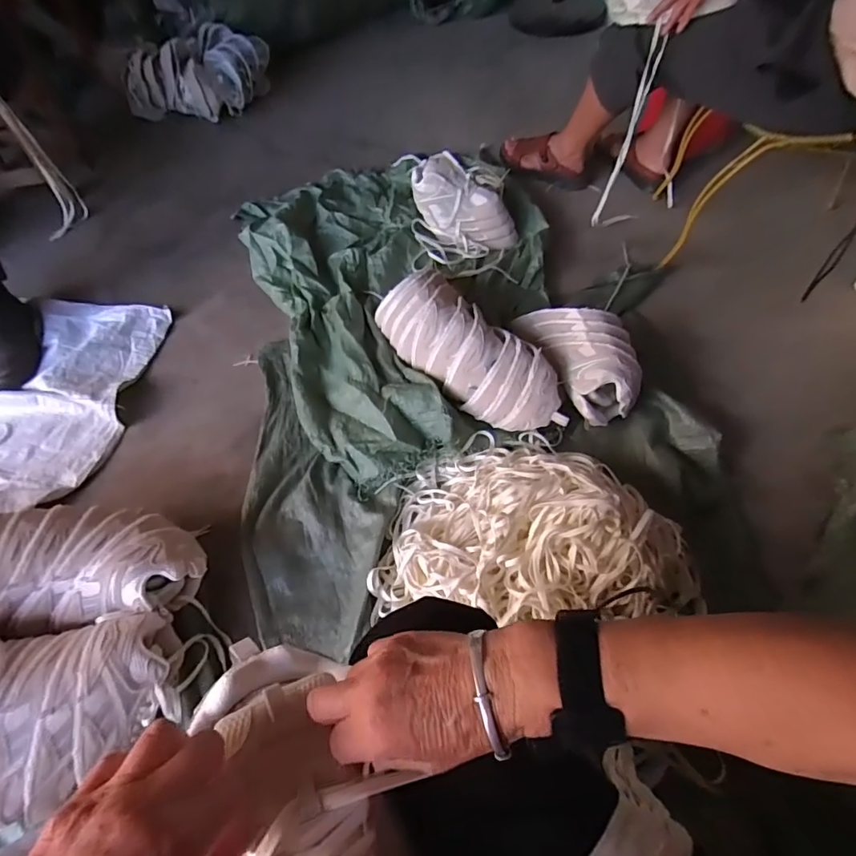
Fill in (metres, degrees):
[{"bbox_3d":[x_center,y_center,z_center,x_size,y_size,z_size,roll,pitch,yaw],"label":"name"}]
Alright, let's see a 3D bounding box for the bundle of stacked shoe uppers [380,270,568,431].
[{"bbox_3d":[0.079,-0.154,0.935,0.422,0.114,0.179,37,66,22],"label":"bundle of stacked shoe uppers"}]

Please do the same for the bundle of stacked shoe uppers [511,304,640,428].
[{"bbox_3d":[0.301,-0.145,0.952,0.147,0.122,0.285,-21,59,-11],"label":"bundle of stacked shoe uppers"}]

